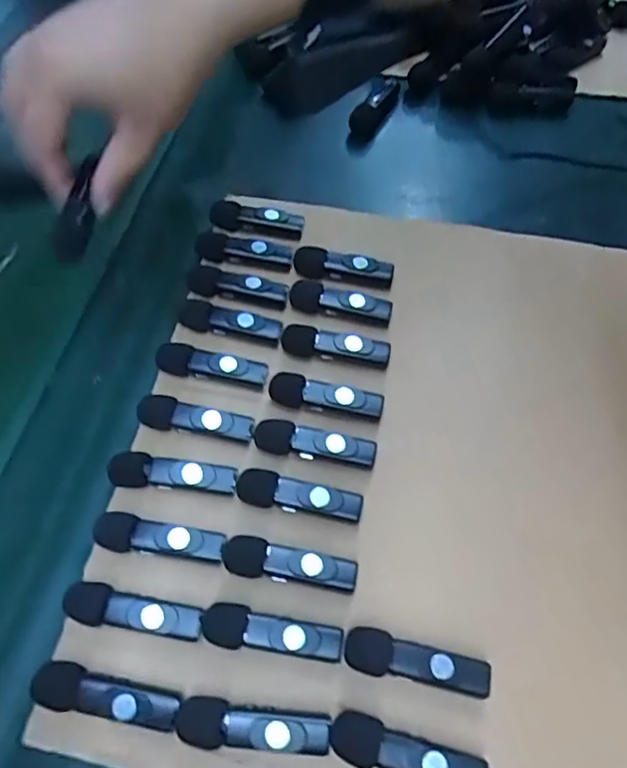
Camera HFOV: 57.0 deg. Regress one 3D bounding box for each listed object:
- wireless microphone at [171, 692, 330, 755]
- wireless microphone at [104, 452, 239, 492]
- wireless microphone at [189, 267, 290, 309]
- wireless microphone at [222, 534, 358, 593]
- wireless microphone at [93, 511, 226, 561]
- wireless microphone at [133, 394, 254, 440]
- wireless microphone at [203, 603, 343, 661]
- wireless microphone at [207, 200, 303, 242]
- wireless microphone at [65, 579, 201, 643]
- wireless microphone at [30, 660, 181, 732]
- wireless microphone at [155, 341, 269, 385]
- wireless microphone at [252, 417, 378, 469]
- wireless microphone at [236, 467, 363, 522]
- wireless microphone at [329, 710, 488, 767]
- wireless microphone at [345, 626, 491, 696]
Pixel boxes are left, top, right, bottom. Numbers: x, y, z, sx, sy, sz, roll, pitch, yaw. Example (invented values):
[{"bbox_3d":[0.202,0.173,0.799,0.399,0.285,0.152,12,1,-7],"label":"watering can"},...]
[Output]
[{"bbox_3d":[-0.026,0.149,0.250,0.065,0.016,0.019,2,60,5],"label":"wireless microphone"},{"bbox_3d":[-0.075,0.048,0.307,0.068,0.018,0.016,2,60,5],"label":"wireless microphone"},{"bbox_3d":[-0.049,-0.063,0.367,0.066,0.011,0.019,15,62,12],"label":"wireless microphone"},{"bbox_3d":[-0.012,0.091,0.284,0.065,0.017,0.018,10,61,10],"label":"wireless microphone"},{"bbox_3d":[-0.076,0.077,0.290,0.062,0.017,0.018,2,60,5],"label":"wireless microphone"},{"bbox_3d":[-0.066,0.020,0.322,0.065,0.015,0.017,6,60,8],"label":"wireless microphone"},{"bbox_3d":[-0.019,0.116,0.270,0.064,0.017,0.019,3,60,6],"label":"wireless microphone"},{"bbox_3d":[-0.039,-0.113,0.396,0.063,0.015,0.020,6,60,7],"label":"wireless microphone"},{"bbox_3d":[-0.085,0.109,0.272,0.064,0.016,0.019,10,61,10],"label":"wireless microphone"},{"bbox_3d":[-0.091,0.138,0.254,0.065,0.016,0.019,8,61,9],"label":"wireless microphone"},{"bbox_3d":[-0.060,-0.012,0.338,0.065,0.010,0.016,8,61,8],"label":"wireless microphone"},{"bbox_3d":[0.001,0.033,0.315,0.066,0.014,0.015,9,61,9],"label":"wireless microphone"},{"bbox_3d":[-0.007,0.060,0.301,0.064,0.017,0.019,10,61,10],"label":"wireless microphone"},{"bbox_3d":[0.040,0.158,0.246,0.065,0.017,0.020,9,61,9],"label":"wireless microphone"},{"bbox_3d":[0.047,0.127,0.264,0.065,0.018,0.020,6,60,7],"label":"wireless microphone"}]

